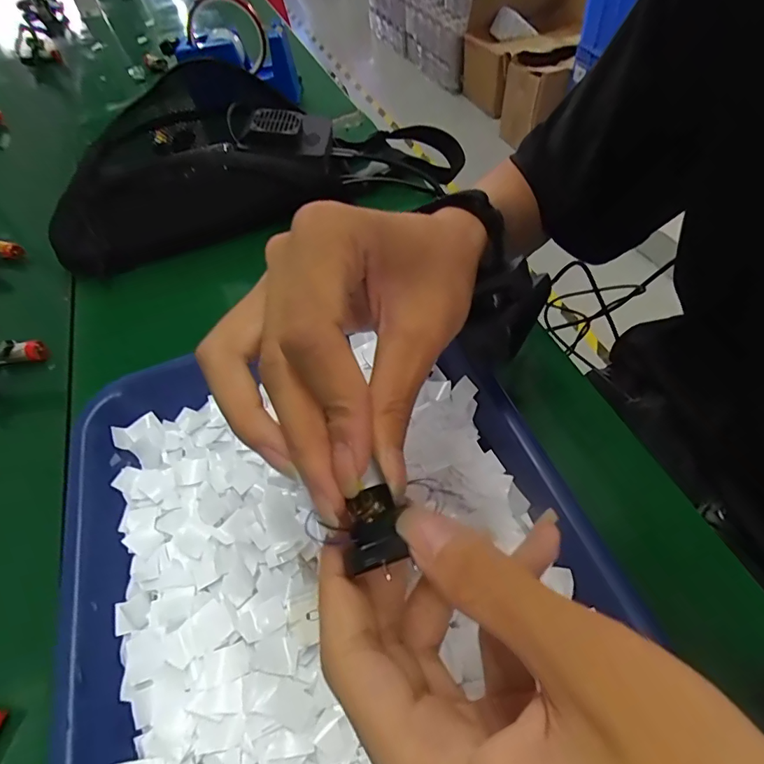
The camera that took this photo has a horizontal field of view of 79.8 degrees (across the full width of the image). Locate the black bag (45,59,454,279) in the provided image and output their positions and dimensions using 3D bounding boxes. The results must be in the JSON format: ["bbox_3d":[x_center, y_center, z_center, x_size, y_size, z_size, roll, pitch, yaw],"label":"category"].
[{"bbox_3d":[-0.120,-0.242,0.446,0.384,0.097,0.189,-17,54,-7],"label":"black bag"}]

